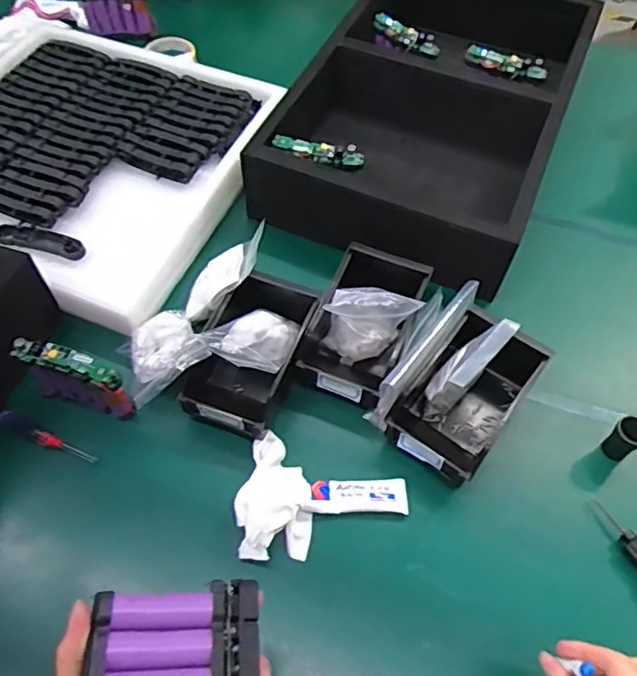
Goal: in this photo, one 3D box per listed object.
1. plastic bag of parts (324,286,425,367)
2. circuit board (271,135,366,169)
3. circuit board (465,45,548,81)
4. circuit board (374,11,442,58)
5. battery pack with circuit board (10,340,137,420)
[{"bbox_3d":[0.058,-0.012,0.670,0.102,0.104,0.044,8,58,6],"label":"plastic bag of parts"},{"bbox_3d":[0.000,-0.240,0.759,0.116,0.027,0.028,12,58,8],"label":"circuit board"},{"bbox_3d":[0.278,-0.407,0.866,0.120,0.019,0.029,19,60,12],"label":"circuit board"},{"bbox_3d":[0.134,-0.467,0.905,0.121,0.020,0.032,37,65,22],"label":"circuit board"},{"bbox_3d":[-0.261,0.045,0.631,0.122,0.095,0.027,12,58,8],"label":"battery pack with circuit board"}]

